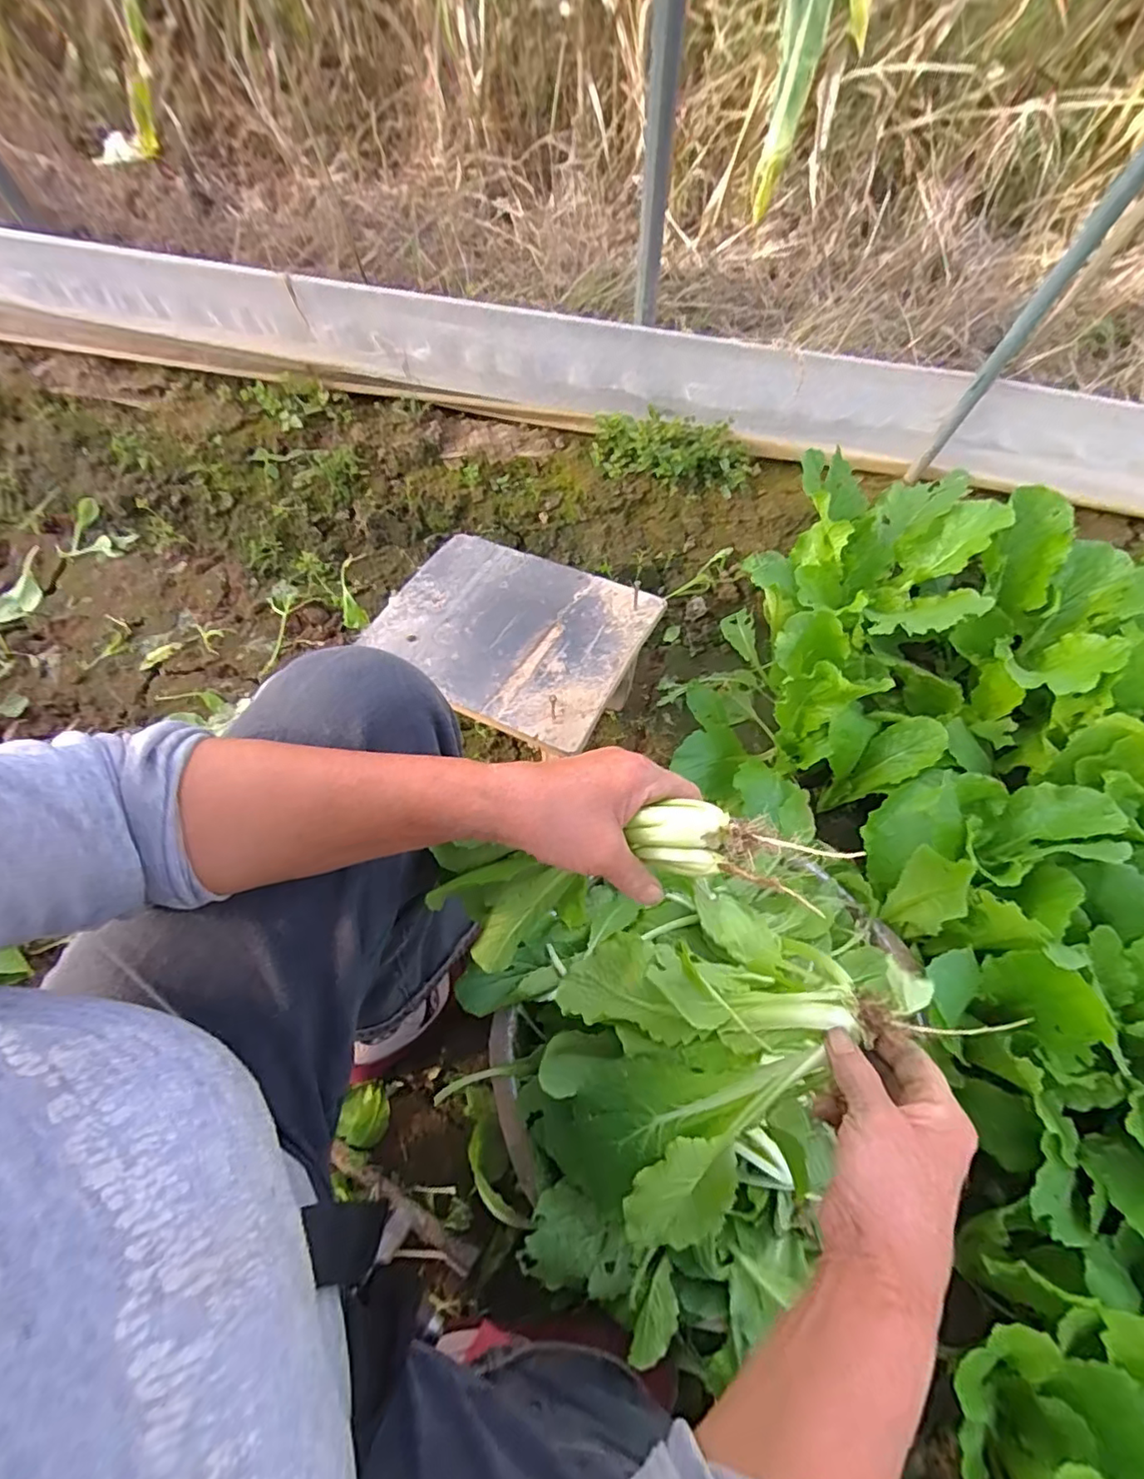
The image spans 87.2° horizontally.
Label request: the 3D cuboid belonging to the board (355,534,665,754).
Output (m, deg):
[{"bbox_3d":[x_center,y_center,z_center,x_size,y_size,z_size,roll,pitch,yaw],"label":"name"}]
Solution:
[{"bbox_3d":[-0.075,-0.129,0.705,0.301,0.017,0.240,24,63,13],"label":"board"}]

